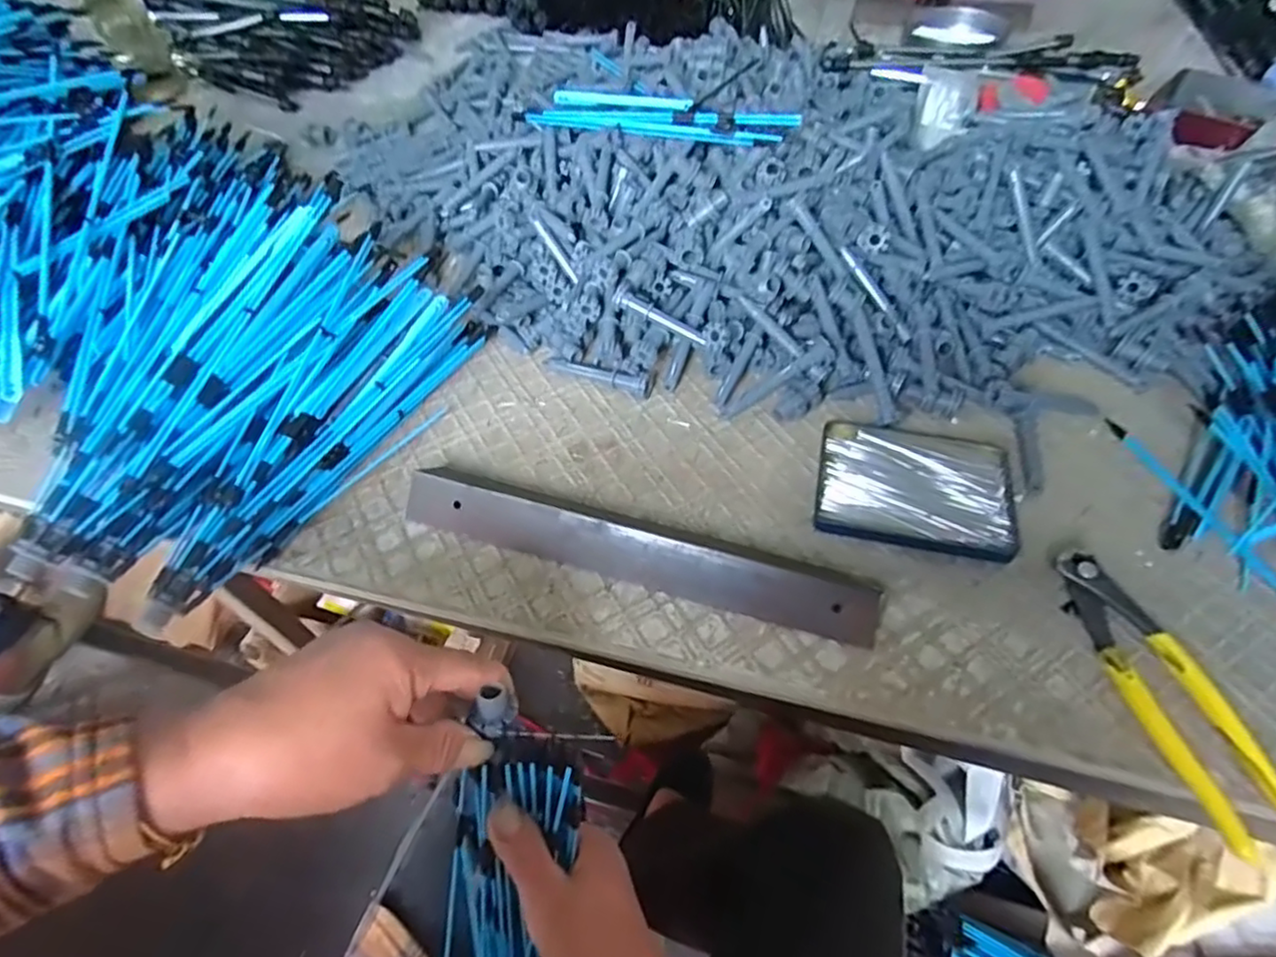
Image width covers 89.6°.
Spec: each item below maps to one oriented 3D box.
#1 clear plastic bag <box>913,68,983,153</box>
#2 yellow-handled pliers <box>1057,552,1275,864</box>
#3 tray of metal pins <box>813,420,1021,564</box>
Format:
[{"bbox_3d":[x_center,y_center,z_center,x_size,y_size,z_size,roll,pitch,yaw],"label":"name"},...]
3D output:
[{"bbox_3d":[0.325,-0.395,0.684,0.061,0.050,0.074,20,57,16],"label":"clear plastic bag"},{"bbox_3d":[0.294,0.115,0.360,0.046,0.018,0.164,-11,55,-6],"label":"yellow-handled pliers"},{"bbox_3d":[0.195,0.002,0.452,0.126,0.016,0.099,11,55,10],"label":"tray of metal pins"}]

